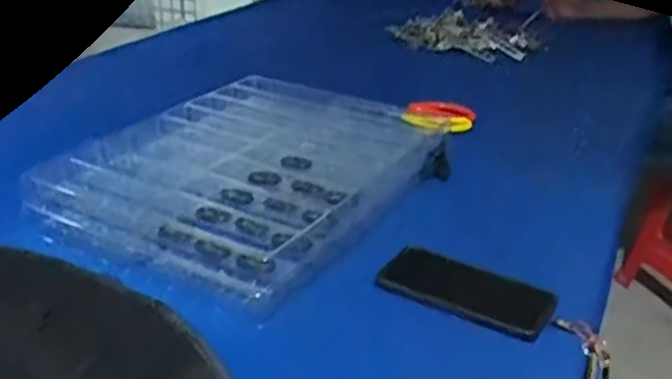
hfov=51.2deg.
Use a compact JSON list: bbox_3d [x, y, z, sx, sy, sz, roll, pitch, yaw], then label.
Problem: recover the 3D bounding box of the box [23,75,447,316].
[{"bbox_3d":[-0.094,-0.036,0.864,0.354,0.044,0.457,18,31,30],"label":"box"}]

